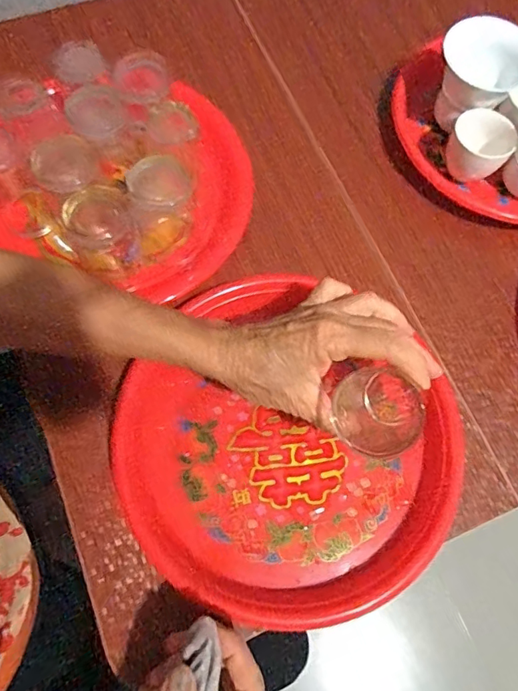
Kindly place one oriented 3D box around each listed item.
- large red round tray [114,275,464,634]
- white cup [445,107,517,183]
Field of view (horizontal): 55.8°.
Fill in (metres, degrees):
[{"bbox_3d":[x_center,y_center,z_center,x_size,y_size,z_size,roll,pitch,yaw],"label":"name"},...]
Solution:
[{"bbox_3d":[0.017,0.081,0.373,0.248,0.029,0.232,1,71,-2],"label":"large red round tray"},{"bbox_3d":[0.204,-0.186,0.456,0.054,0.049,0.058,1,71,-2],"label":"white cup"}]

